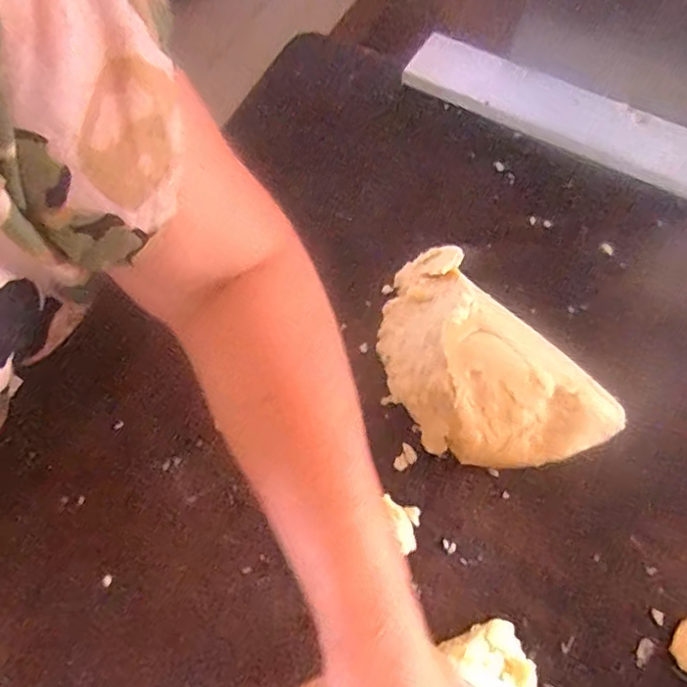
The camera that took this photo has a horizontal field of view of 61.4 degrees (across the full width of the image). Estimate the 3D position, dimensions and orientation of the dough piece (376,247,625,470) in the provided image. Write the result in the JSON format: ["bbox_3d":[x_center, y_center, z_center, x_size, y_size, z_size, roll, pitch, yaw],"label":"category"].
[{"bbox_3d":[0.110,0.015,0.522,0.128,0.090,0.234,-31,68,-15],"label":"dough piece"}]

